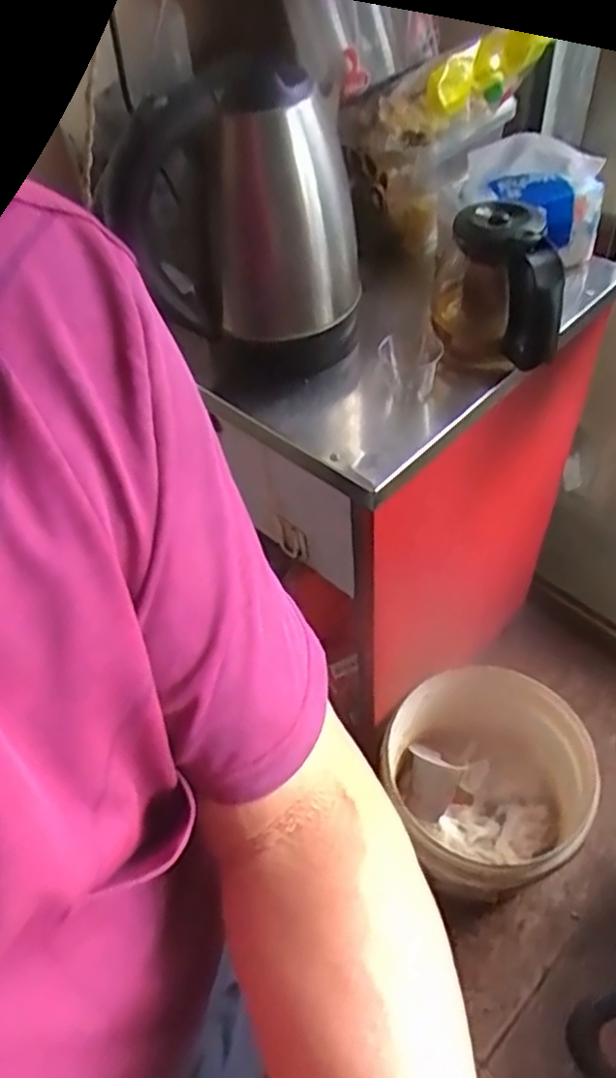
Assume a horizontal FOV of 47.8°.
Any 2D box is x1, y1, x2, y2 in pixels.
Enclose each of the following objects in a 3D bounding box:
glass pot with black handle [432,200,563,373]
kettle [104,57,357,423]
[{"bbox_3d":[0.165,-0.223,0.626,0.085,0.113,0.137,-6,50,1],"label":"glass pot with black handle"},{"bbox_3d":[-0.045,-0.258,0.612,0.168,0.239,0.131,19,55,20],"label":"kettle"}]

